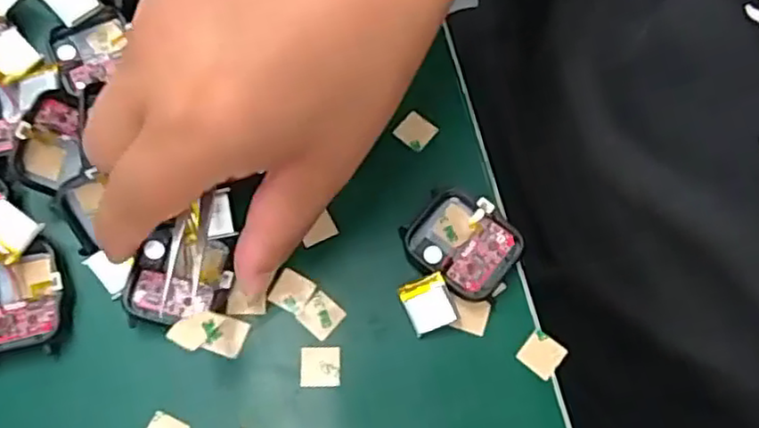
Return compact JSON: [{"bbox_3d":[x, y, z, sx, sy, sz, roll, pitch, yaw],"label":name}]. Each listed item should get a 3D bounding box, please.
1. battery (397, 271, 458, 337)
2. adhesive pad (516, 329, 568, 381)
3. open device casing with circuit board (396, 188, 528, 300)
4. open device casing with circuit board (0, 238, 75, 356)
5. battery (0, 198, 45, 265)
[{"bbox_3d":[0.019,0.036,0.270,0.019,0.004,0.021,-22,81,5],"label":"battery"},{"bbox_3d":[0.066,0.056,0.272,0.016,0.004,0.015,36,74,11],"label":"adhesive pad"},{"bbox_3d":[0.034,0.013,0.281,0.044,0.010,0.038,39,74,12],"label":"open device casing with circuit board"},{"bbox_3d":[-0.144,0.035,0.268,0.038,0.013,0.044,-13,71,-6],"label":"open device casing with circuit board"},{"bbox_3d":[-0.148,0.007,0.266,0.020,0.005,0.021,38,79,-10],"label":"battery"}]

